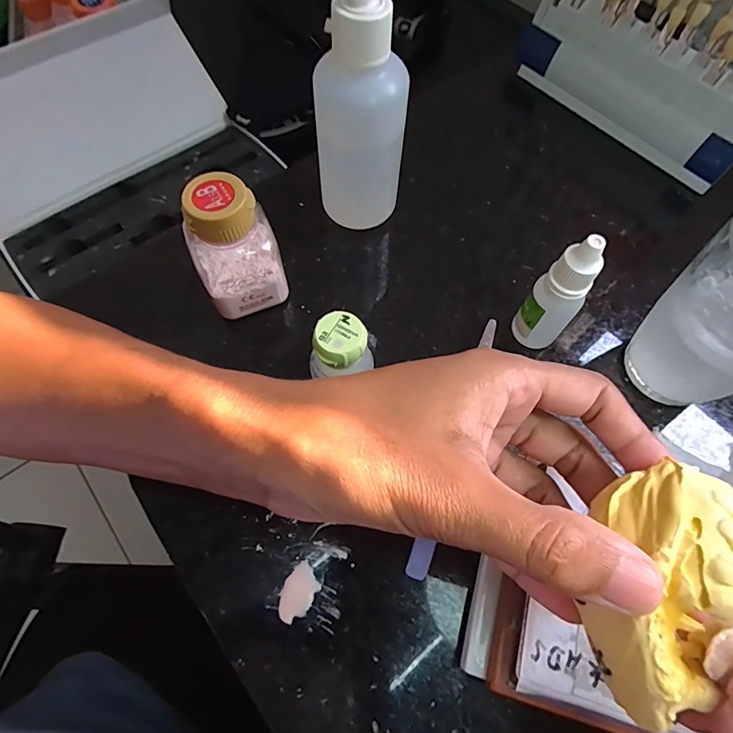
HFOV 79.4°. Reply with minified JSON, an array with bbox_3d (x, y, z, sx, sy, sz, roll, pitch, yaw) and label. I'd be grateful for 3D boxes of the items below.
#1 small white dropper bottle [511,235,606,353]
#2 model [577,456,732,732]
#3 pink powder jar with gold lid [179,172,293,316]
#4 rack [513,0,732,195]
[{"bbox_3d":[0.093,-0.032,0.218,0.024,0.076,0.018,32,68,13],"label":"small white dropper bottle"},{"bbox_3d":[0.079,0.058,0.118,0.033,0.020,0.066,19,80,11],"label":"model"},{"bbox_3d":[-0.067,-0.057,0.230,0.041,0.078,0.031,-20,67,-10],"label":"pink powder jar with gold lid"},{"bbox_3d":[0.184,-0.203,0.292,0.034,0.084,0.176,-38,71,-17],"label":"rack"}]

